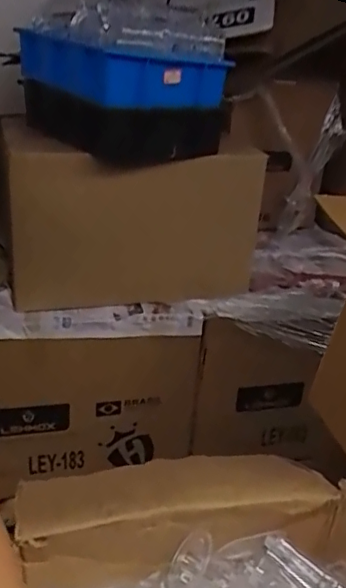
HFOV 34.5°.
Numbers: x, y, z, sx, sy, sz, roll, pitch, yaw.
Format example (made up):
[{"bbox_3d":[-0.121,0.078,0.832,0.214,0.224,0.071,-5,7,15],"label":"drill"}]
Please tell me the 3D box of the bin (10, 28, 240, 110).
[{"bbox_3d":[-0.112,-0.413,1.041,0.191,0.098,0.407,-16,32,-35],"label":"bin"}]

